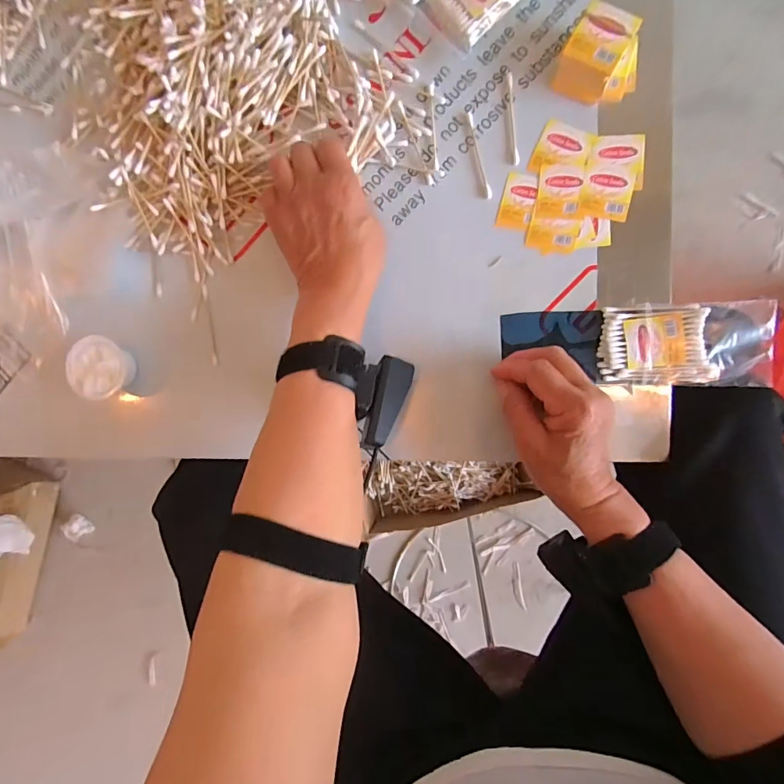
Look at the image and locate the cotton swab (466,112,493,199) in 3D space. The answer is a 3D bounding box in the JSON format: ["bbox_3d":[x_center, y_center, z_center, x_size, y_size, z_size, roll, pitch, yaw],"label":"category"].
[{"bbox_3d":[0.072,-0.196,0.361,0.006,0.004,0.072,-14,91,6],"label":"cotton swab"}]

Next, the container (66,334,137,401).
[{"bbox_3d":[-0.256,-0.022,0.388,0.043,0.031,0.049,-44,87,6],"label":"container"}]

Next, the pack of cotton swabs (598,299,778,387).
[{"bbox_3d":[0.233,-0.038,0.347,0.126,0.011,0.063,0,92,6],"label":"pack of cotton swabs"}]

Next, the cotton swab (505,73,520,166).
[{"bbox_3d":[0.098,-0.223,0.357,0.007,0.004,0.073,-4,92,6],"label":"cotton swab"}]

